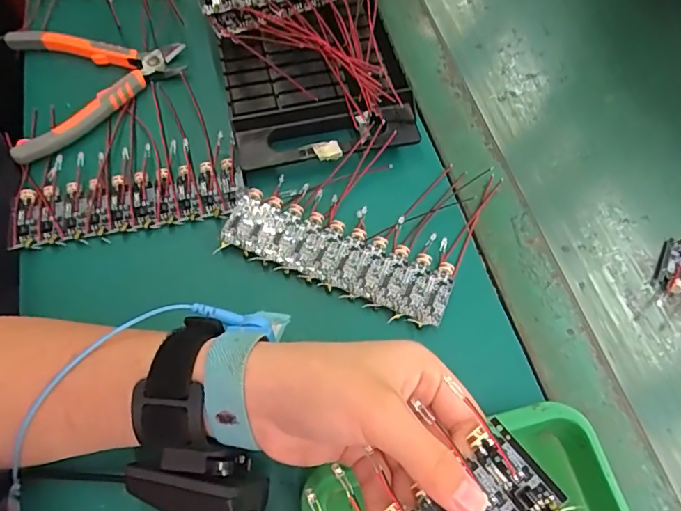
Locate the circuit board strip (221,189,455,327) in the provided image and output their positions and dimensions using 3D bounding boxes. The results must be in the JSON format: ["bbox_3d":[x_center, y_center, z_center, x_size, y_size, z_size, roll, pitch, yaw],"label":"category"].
[{"bbox_3d":[-0.002,-0.001,0.341,0.154,0.010,0.048,23,65,9],"label":"circuit board strip"}]

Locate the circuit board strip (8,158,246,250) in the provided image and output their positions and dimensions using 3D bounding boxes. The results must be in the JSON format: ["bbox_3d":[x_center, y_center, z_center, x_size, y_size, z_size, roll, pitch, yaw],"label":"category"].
[{"bbox_3d":[-0.152,-0.037,0.361,0.161,0.009,0.046,-9,64,-7],"label":"circuit board strip"}]

